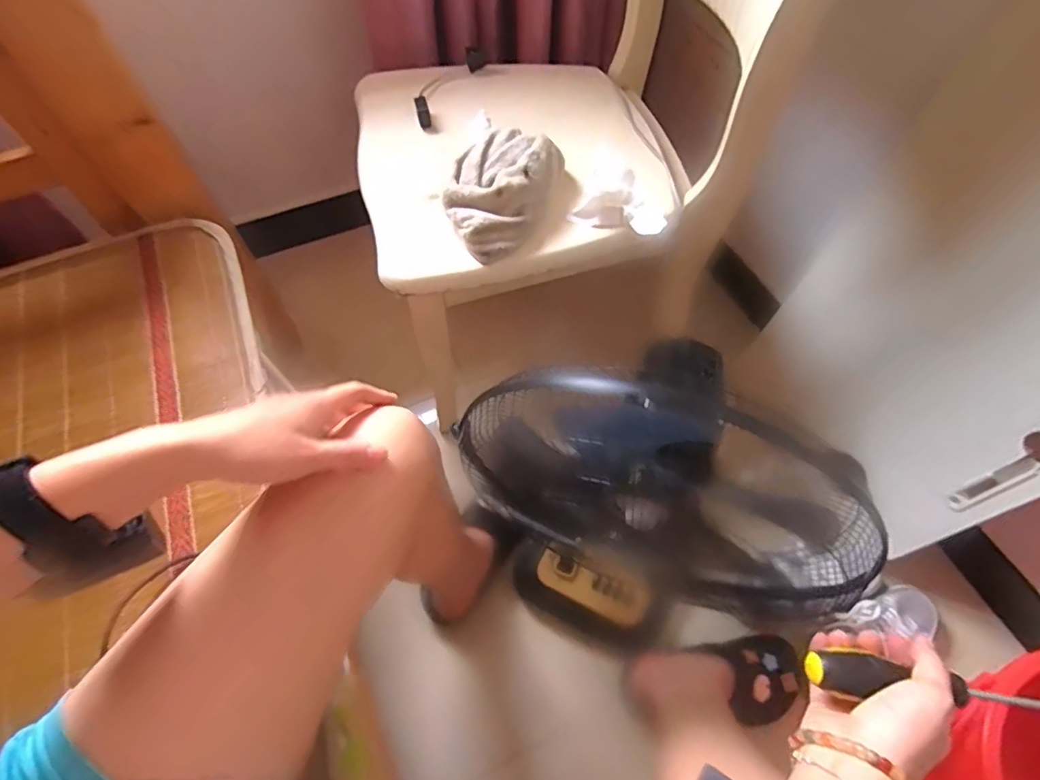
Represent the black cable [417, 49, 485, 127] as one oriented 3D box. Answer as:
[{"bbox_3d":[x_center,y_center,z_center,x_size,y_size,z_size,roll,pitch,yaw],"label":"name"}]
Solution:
[{"bbox_3d":[-0.108,-0.443,0.775,0.052,0.028,0.172,24,63,14],"label":"black cable"}]

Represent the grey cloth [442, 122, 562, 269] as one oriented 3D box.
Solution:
[{"bbox_3d":[-0.028,-0.239,0.646,0.117,0.059,0.170,24,63,14],"label":"grey cloth"}]

